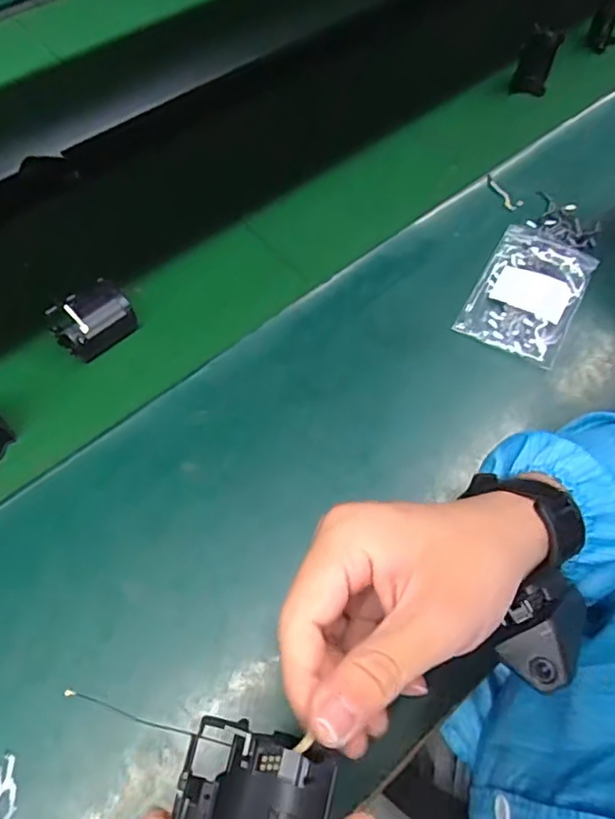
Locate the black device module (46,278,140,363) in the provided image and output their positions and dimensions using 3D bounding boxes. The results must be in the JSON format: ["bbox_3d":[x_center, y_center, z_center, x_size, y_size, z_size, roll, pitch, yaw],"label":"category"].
[{"bbox_3d":[-0.203,-0.085,0.536,0.045,0.050,0.070,41,66,17],"label":"black device module"}]

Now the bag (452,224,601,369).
[{"bbox_3d":[0.223,-0.119,0.575,0.099,0.034,0.146,27,64,12],"label":"bag"}]

